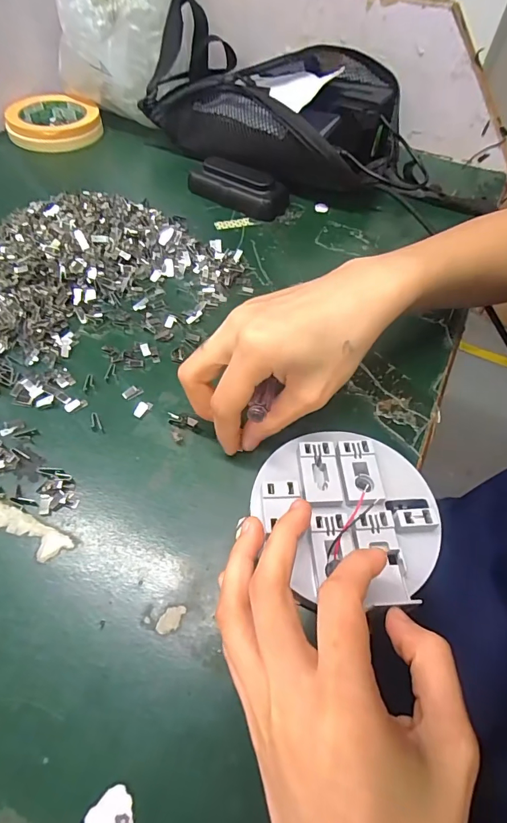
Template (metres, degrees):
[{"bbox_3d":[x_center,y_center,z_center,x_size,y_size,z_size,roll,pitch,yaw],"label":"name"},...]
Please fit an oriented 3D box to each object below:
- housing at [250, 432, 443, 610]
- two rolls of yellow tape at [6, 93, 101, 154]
[{"bbox_3d":[0.054,0.053,0.229,0.097,0.012,0.100,2,56,-3],"label":"housing"},{"bbox_3d":[-0.247,-0.358,0.514,0.107,0.029,0.107,2,56,-3],"label":"two rolls of yellow tape"}]

